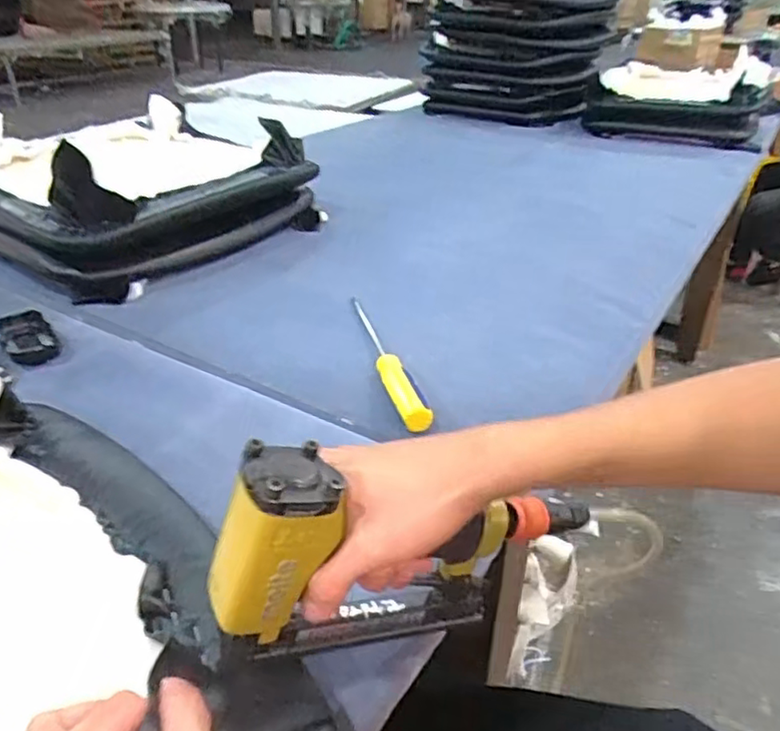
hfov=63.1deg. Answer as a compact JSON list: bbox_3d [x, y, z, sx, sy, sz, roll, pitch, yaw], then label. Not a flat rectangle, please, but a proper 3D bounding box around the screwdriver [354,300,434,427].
[{"bbox_3d":[-0.009,-0.021,0.708,0.028,0.035,0.288,-9,33,-12],"label":"screwdriver"}]

